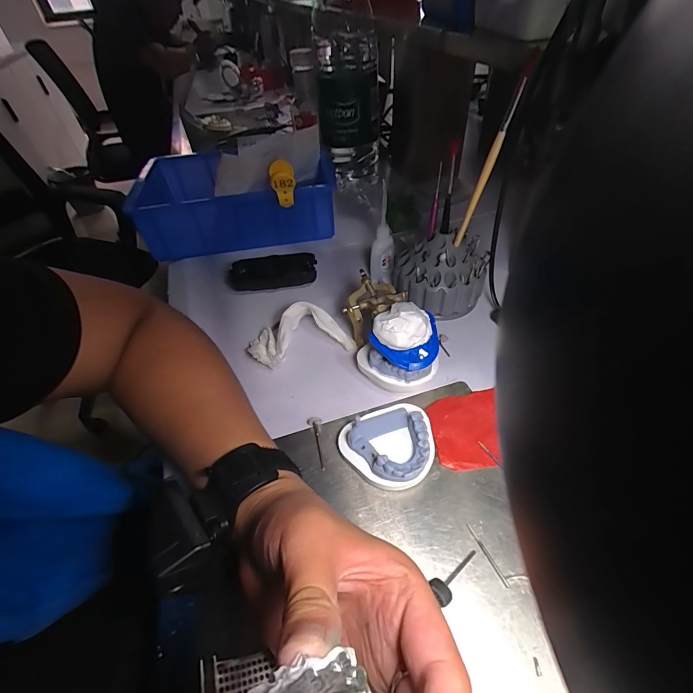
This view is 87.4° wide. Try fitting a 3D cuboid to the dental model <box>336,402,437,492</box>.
[{"bbox_3d":[0.035,0.083,0.304,0.073,0.033,0.068,-15,47,-9],"label":"dental model"}]

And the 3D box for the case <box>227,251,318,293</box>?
[{"bbox_3d":[-0.101,-0.103,0.496,0.119,0.028,0.048,-5,47,0],"label":"case"}]

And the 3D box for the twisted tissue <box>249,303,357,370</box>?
[{"bbox_3d":[-0.054,-0.017,0.402,0.110,0.043,0.064,-17,48,-11],"label":"twisted tissue"}]

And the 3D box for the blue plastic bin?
[{"bbox_3d":[-0.175,-0.235,0.586,0.301,0.090,0.167,-8,47,-3],"label":"blue plastic bin"}]

